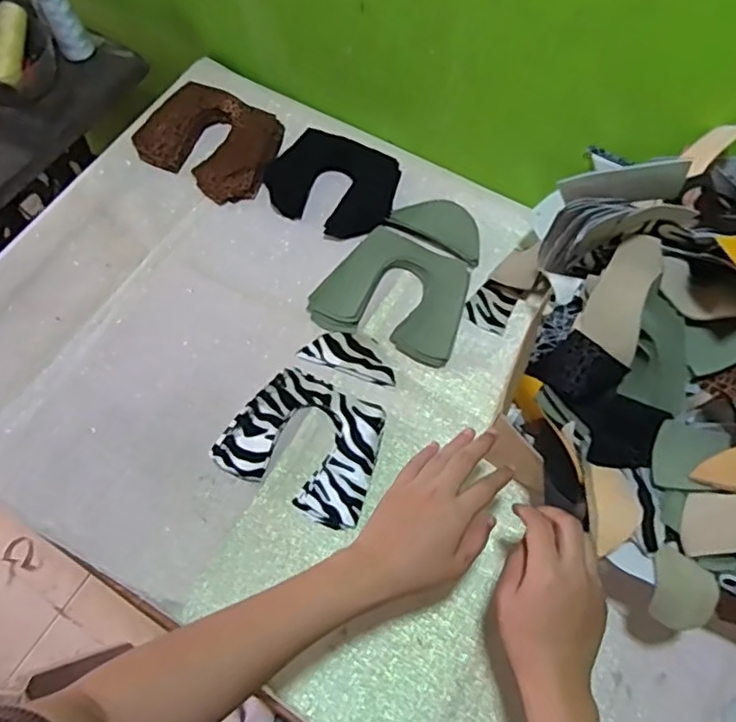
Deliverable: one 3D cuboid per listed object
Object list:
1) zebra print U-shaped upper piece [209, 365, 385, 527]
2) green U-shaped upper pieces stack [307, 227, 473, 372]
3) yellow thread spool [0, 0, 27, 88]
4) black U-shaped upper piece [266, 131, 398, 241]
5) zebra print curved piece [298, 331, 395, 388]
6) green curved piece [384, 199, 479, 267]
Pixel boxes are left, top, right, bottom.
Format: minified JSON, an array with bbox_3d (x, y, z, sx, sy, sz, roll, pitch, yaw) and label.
[{"bbox_3d":[-0.061,0.081,0.628,0.156,0.017,0.128,24,69,13],"label":"zebra print U-shaped upper piece"},{"bbox_3d":[0.028,-0.079,0.691,0.162,0.019,0.129,19,68,11],"label":"green U-shaped upper pieces stack"},{"bbox_3d":[-0.478,-0.420,0.815,0.035,0.034,0.107,11,89,7],"label":"yellow thread spool"},{"bbox_3d":[-0.043,-0.226,0.765,0.161,0.016,0.133,28,70,14],"label":"black U-shaped upper piece"},{"bbox_3d":[-0.018,-0.006,0.671,0.106,0.005,0.044,19,68,11],"label":"zebra print curved piece"},{"bbox_3d":[0.088,-0.165,0.736,0.115,0.011,0.070,27,70,14],"label":"green curved piece"}]

